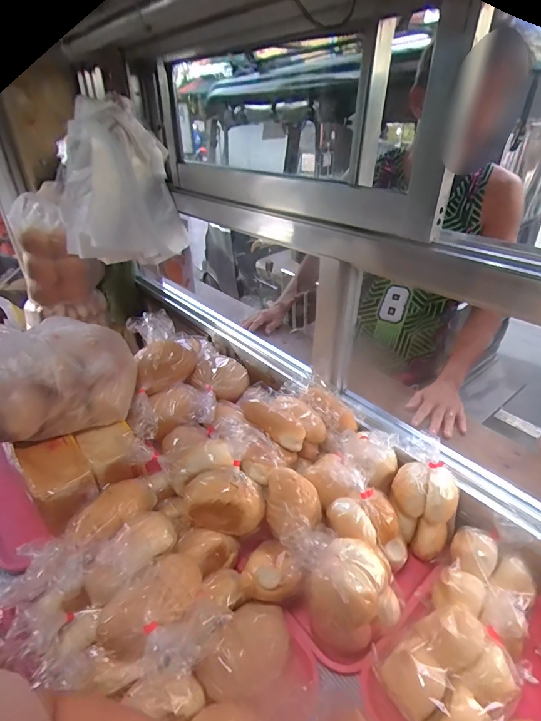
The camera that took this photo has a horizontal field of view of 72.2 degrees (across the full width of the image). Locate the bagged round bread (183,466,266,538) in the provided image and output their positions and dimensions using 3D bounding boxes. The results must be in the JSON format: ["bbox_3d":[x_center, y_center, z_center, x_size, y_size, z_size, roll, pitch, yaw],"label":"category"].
[{"bbox_3d":[-0.072,0.216,0.576,0.123,0.090,0.067,-1,33,-1],"label":"bagged round bread"}]

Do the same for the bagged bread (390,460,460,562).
[{"bbox_3d":[0.248,0.235,0.603,0.076,0.125,0.106,-27,41,-34],"label":"bagged bread"}]

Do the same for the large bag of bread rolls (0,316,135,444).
[{"bbox_3d":[-0.406,0.032,0.697,0.278,0.174,0.154,-12,35,-17],"label":"large bag of bread rolls"}]

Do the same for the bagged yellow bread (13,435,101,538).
[{"bbox_3d":[-0.370,0.214,0.656,0.092,0.092,0.144,-25,40,-33],"label":"bagged yellow bread"}]

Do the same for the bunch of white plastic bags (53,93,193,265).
[{"bbox_3d":[-0.378,-0.425,0.922,0.289,0.336,0.175,-14,35,-20],"label":"bunch of white plastic bags"}]

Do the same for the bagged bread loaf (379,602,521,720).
[{"bbox_3d":[0.218,0.368,0.439,0.142,0.060,0.115,-22,39,-29],"label":"bagged bread loaf"}]

